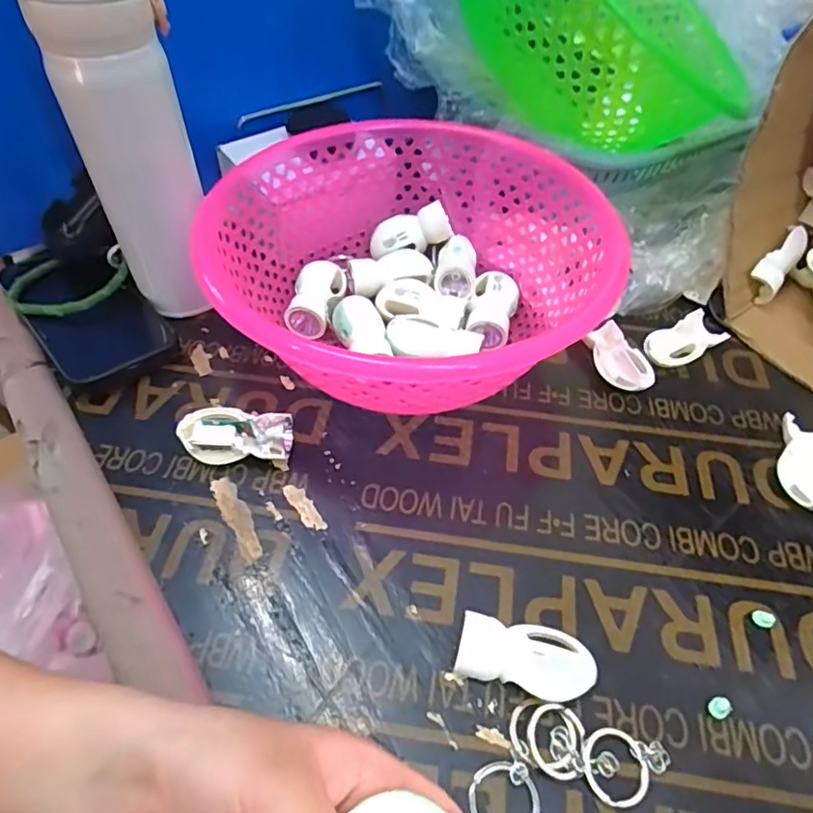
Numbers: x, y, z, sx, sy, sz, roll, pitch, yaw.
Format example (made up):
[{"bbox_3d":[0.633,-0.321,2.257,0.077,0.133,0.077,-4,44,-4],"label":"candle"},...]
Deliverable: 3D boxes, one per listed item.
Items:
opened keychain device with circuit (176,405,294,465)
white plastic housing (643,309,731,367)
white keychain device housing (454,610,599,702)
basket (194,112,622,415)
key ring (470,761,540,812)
[{"bbox_3d":[-0.104,0.017,0.351,0.066,0.023,0.031,-1,50,-3],"label":"opened keychain device with circuit"},{"bbox_3d":[0.195,-0.044,0.408,0.063,0.016,0.032,-22,54,-19],"label":"white plastic housing"},{"bbox_3d":[0.057,0.121,0.275,0.063,0.016,0.030,12,51,7],"label":"white keychain device housing"},{"bbox_3d":[0.012,-0.099,0.402,0.246,0.102,0.245,1,50,-1],"label":"basket"},{"bbox_3d":[0.042,0.169,0.243,0.029,0.004,0.030,1,50,-1],"label":"key ring"}]

